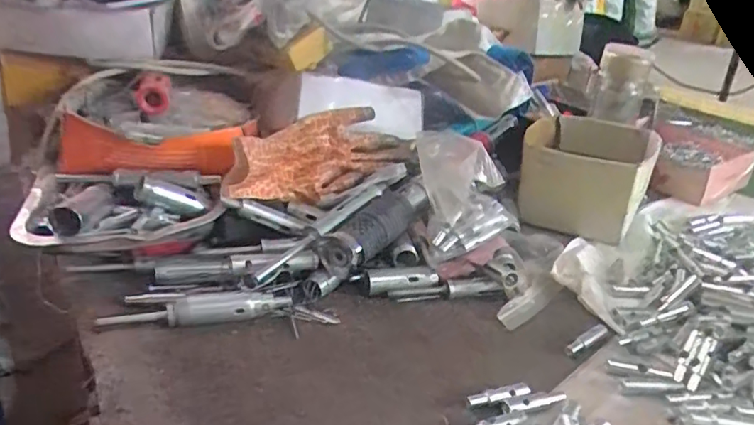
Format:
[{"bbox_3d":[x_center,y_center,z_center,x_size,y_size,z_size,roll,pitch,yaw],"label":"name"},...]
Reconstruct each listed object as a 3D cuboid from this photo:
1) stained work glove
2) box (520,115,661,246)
[{"bbox_3d":[-0.058,-0.059,0.595,0.213,0.069,0.078,-9,29,-22],"label":"stained work glove"},{"bbox_3d":[0.261,-0.057,0.713,0.139,0.081,0.184,12,28,16],"label":"box"}]

